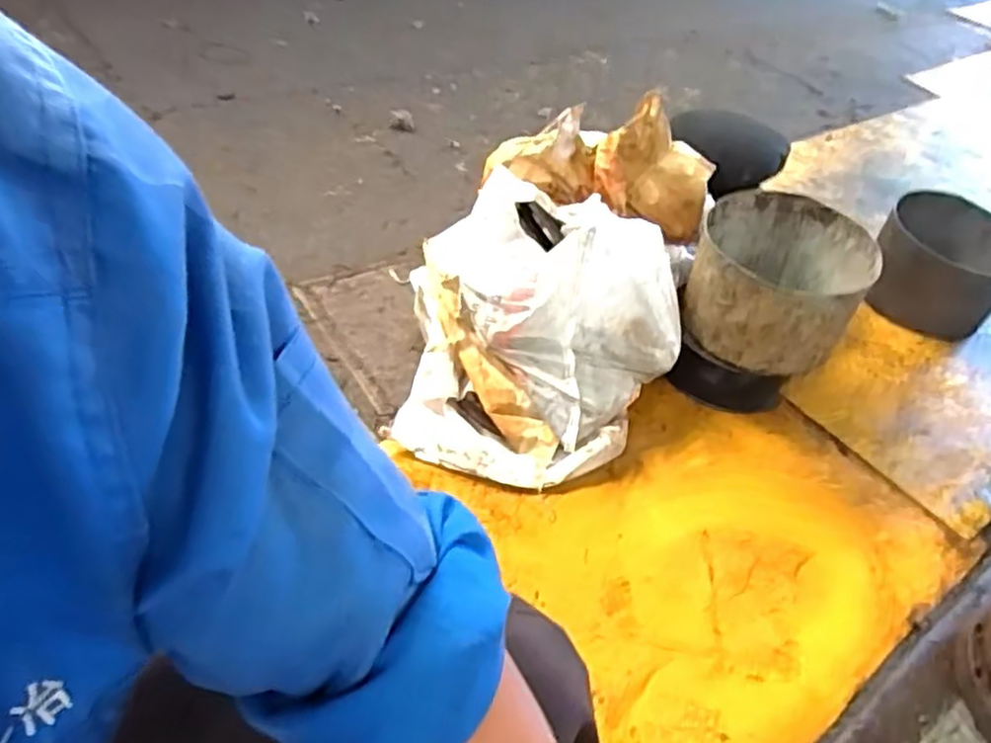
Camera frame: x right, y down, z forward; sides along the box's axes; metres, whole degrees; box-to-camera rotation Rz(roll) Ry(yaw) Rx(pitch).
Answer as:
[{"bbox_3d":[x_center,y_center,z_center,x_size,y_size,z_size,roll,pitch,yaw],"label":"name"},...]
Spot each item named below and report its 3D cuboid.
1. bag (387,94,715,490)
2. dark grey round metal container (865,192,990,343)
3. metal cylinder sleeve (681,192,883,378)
[{"bbox_3d":[0.108,-0.149,1.251,0.444,0.351,0.586,19,46,11],"label":"bag"},{"bbox_3d":[0.989,-0.230,1.578,0.276,0.196,0.291,30,49,21],"label":"dark grey round metal container"},{"bbox_3d":[0.500,-0.156,1.274,0.286,0.191,0.287,22,45,11],"label":"metal cylinder sleeve"}]

